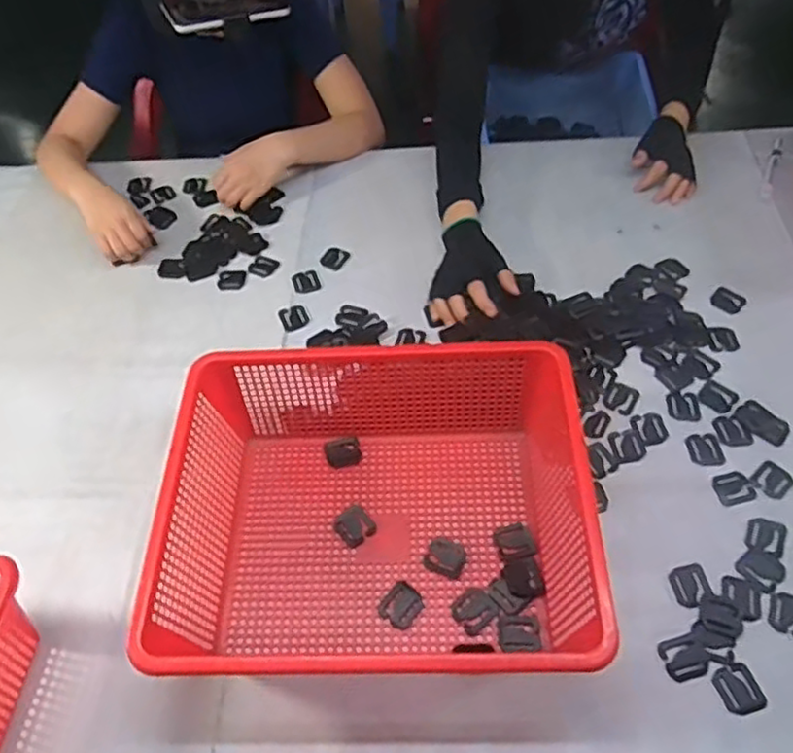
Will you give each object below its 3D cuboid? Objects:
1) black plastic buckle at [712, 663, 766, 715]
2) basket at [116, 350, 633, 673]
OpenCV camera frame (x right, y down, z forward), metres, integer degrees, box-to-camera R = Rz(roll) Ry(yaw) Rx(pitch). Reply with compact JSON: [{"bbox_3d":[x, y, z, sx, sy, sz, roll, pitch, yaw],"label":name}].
[{"bbox_3d":[0.305,0.277,0.588,0.037,0.004,0.039,-17,56,-9],"label":"black plastic buckle"},{"bbox_3d":[-0.016,0.122,0.642,0.378,0.129,0.326,0,55,3],"label":"basket"}]

